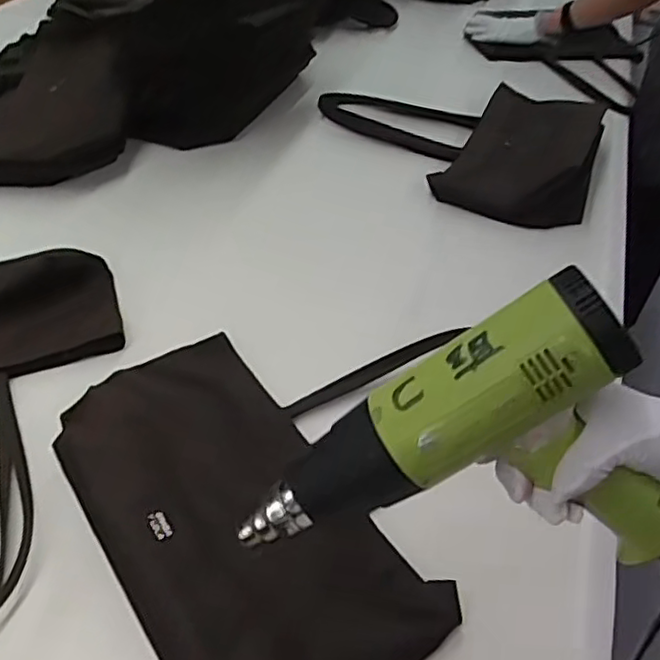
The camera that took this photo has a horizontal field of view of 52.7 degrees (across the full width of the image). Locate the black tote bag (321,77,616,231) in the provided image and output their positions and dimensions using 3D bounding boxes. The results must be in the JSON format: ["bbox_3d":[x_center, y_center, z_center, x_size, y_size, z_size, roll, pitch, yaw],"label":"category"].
[{"bbox_3d":[0.223,-0.355,1.191,0.494,0.064,0.372,18,44,13],"label":"black tote bag"}]

